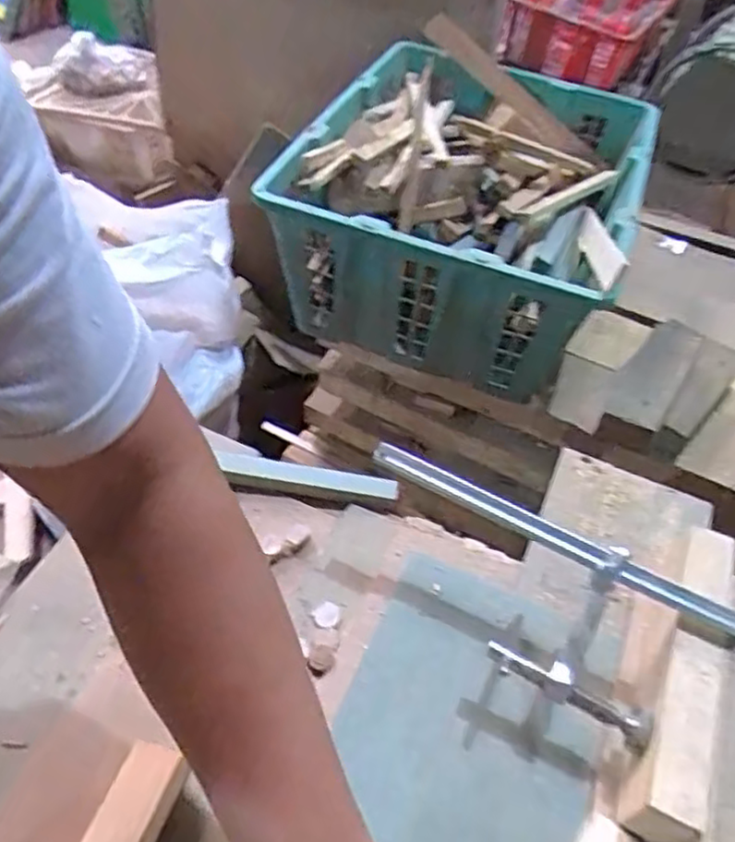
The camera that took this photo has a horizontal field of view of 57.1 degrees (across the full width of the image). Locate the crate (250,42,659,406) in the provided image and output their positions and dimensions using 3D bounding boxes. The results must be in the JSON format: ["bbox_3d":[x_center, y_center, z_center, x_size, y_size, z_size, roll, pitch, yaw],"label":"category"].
[{"bbox_3d":[0.135,-0.292,0.918,0.402,0.210,0.514,19,50,11],"label":"crate"}]

